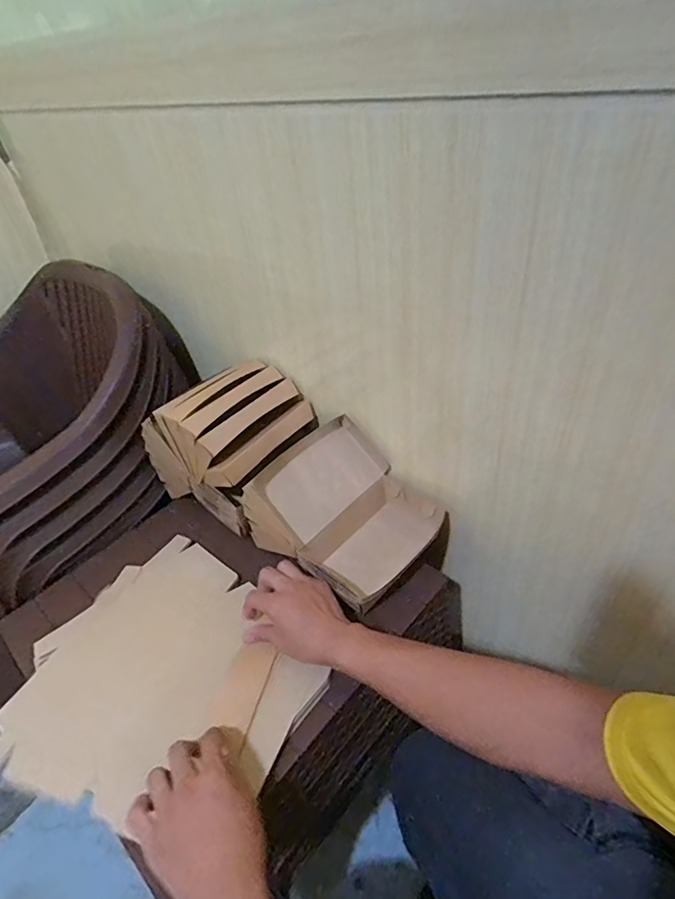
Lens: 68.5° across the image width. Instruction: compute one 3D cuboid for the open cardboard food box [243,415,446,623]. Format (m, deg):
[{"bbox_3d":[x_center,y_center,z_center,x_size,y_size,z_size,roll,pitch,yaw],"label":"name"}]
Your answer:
[{"bbox_3d":[0.008,0.088,0.692,0.208,0.135,0.201,28,51,35],"label":"open cardboard food box"}]

